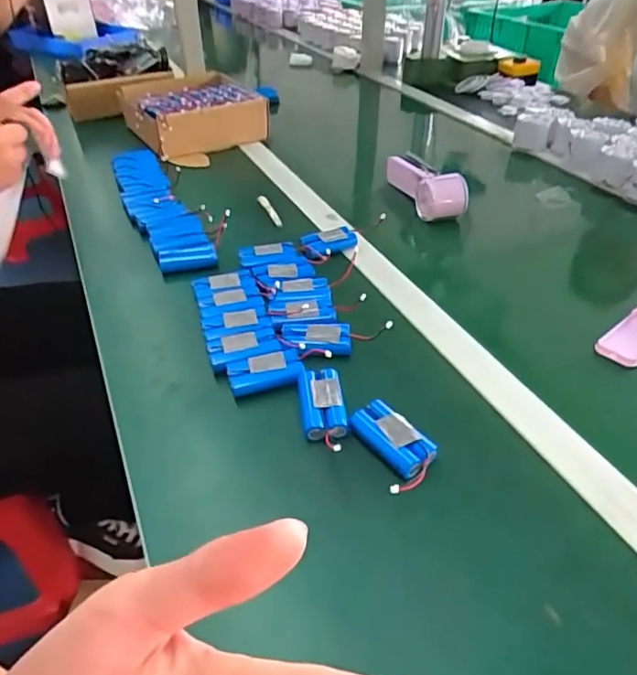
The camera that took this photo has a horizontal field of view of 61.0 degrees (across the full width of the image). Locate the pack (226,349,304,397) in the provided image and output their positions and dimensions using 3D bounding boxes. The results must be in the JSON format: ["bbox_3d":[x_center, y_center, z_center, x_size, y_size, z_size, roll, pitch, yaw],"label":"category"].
[{"bbox_3d":[-0.048,0.032,0.479,0.063,0.018,0.035,-8,39,-13],"label":"pack"}]

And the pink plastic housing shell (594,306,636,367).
[{"bbox_3d":[0.316,-0.005,0.532,0.105,0.022,0.040,-26,45,-31],"label":"pink plastic housing shell"}]

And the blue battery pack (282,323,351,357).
[{"bbox_3d":[-0.002,0.002,0.519,0.064,0.020,0.036,2,38,0],"label":"blue battery pack"}]

